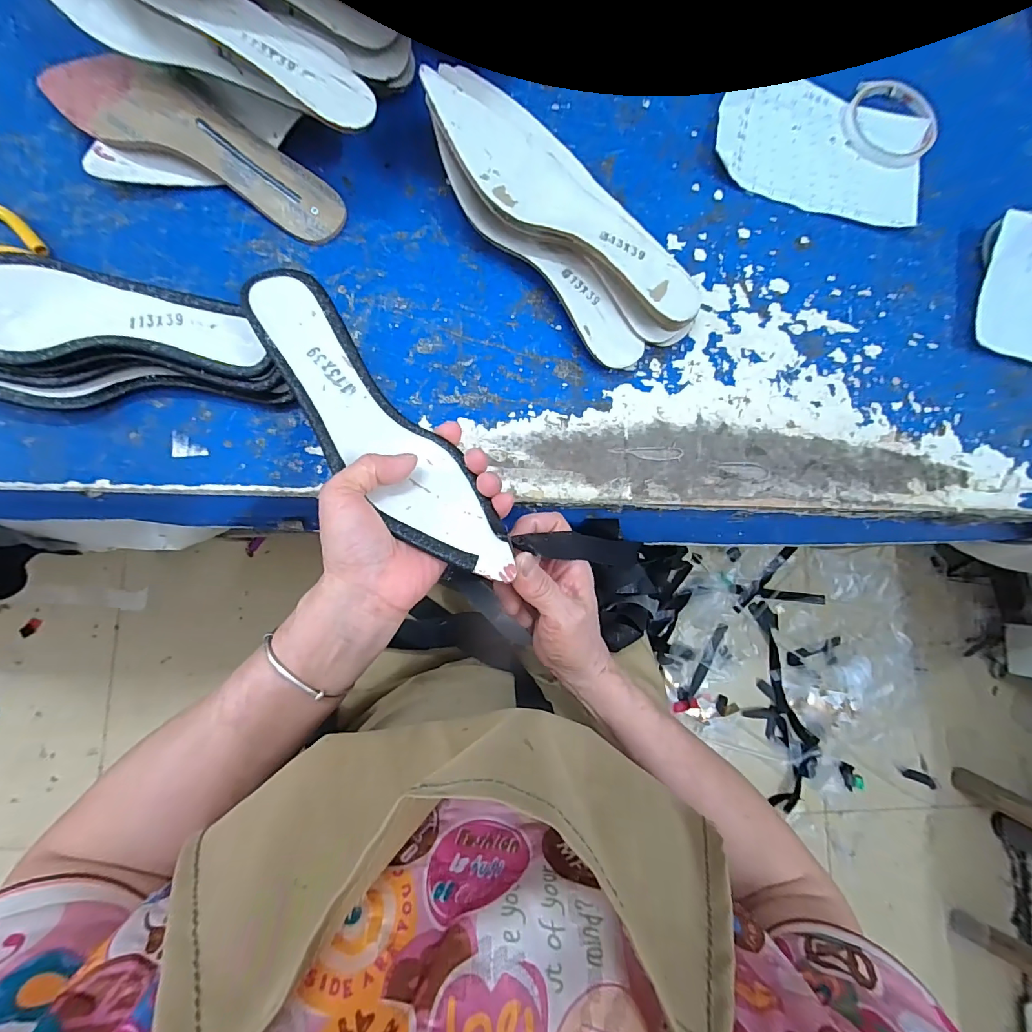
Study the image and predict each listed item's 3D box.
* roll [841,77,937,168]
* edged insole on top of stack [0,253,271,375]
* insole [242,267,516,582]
[{"bbox_3d":[0.355,-0.376,0.415,0.086,0.009,0.084,0,84,-4],"label":"roll"},{"bbox_3d":[-0.305,-0.145,0.301,0.238,0.029,0.072,2,92,-10],"label":"edged insole on top of stack"},{"bbox_3d":[-0.092,-0.056,0.285,0.060,0.026,0.246,-40,87,-7],"label":"insole"}]

